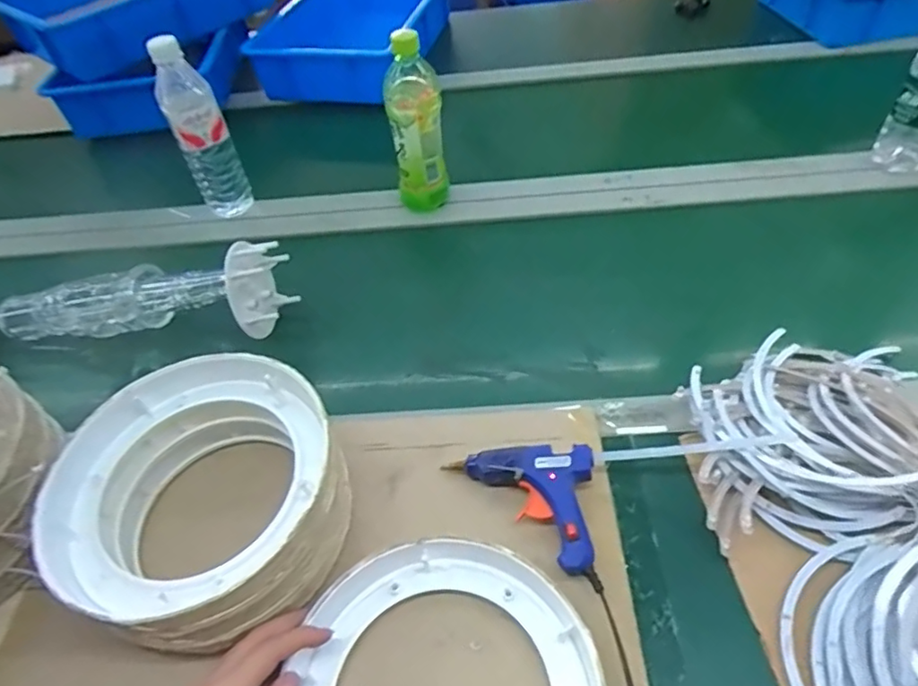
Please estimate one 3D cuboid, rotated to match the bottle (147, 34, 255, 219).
[{"bbox_3d":[-0.328,-0.256,0.753,0.064,0.248,0.052,-27,52,-17],"label":"bottle"}]

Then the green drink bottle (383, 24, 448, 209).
[{"bbox_3d":[-0.051,-0.260,0.714,0.061,0.228,0.062,-4,49,3],"label":"green drink bottle"}]

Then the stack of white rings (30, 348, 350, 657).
[{"bbox_3d":[-0.203,0.128,0.479,0.220,0.106,0.214,16,53,18],"label":"stack of white rings"}]

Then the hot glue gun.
[{"bbox_3d":[0.076,0.122,0.487,0.086,0.034,0.152,-36,56,-23],"label":"hot glue gun"}]

